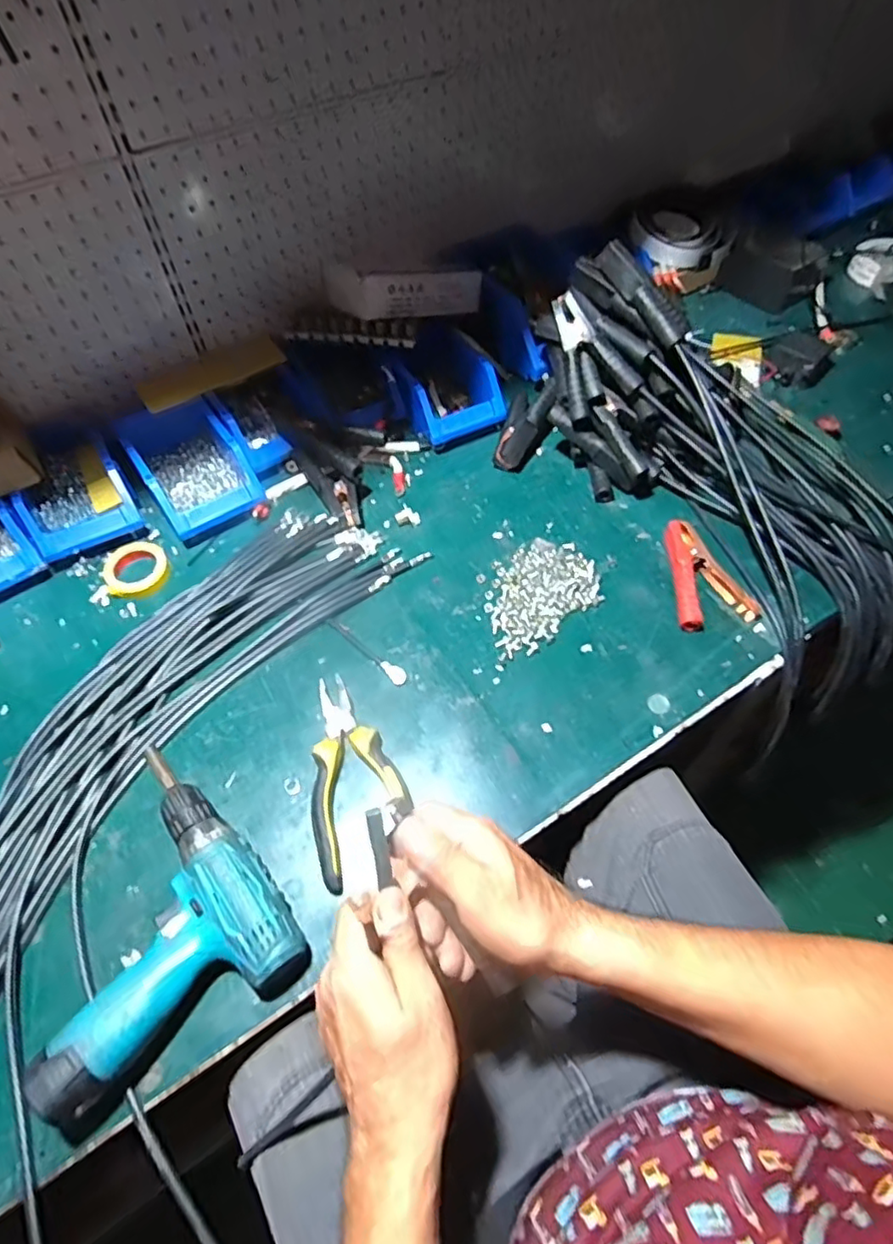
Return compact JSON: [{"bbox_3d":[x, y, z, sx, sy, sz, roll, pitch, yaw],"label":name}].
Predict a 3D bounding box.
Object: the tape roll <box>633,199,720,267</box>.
[{"bbox_3d":[0.363,-0.618,0.979,0.130,0.041,0.130,-1,57,1],"label":"tape roll"}]

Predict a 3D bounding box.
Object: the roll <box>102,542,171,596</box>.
[{"bbox_3d":[-0.364,-0.061,0.721,0.071,0.019,0.069,-1,57,1],"label":"roll"}]

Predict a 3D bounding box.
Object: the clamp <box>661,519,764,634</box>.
[{"bbox_3d":[0.283,-0.057,0.694,0.088,0.028,0.137,-11,57,-6],"label":"clamp"}]

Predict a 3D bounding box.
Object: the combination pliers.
[{"bbox_3d":[-0.088,0.138,0.580,0.085,0.017,0.198,-14,58,-8],"label":"combination pliers"}]

